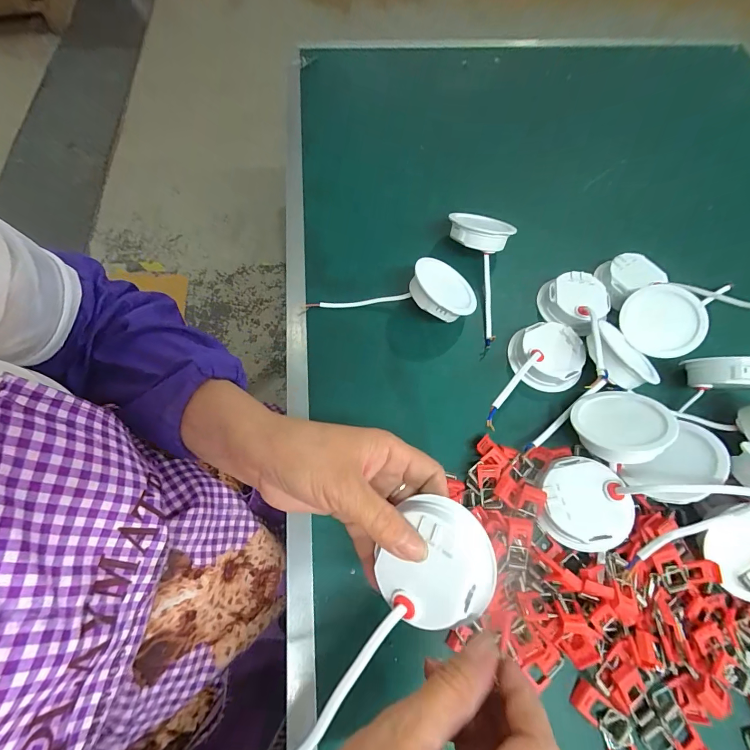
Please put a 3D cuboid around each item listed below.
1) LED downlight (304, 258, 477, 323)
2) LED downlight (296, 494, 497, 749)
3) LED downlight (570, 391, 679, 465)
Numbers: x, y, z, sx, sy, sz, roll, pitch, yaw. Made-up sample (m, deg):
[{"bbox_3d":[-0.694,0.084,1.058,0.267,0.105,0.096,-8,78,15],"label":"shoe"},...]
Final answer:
[{"bbox_3d":[0.022,-0.091,0.375,0.157,0.042,0.067,12,67,4],"label":"LED downlight"},{"bbox_3d":[0.000,0.136,0.187,0.061,0.035,0.165,41,70,17],"label":"LED downlight"},{"bbox_3d":[0.206,0.042,0.307,0.069,0.025,0.070,0,38,31],"label":"LED downlight"}]

